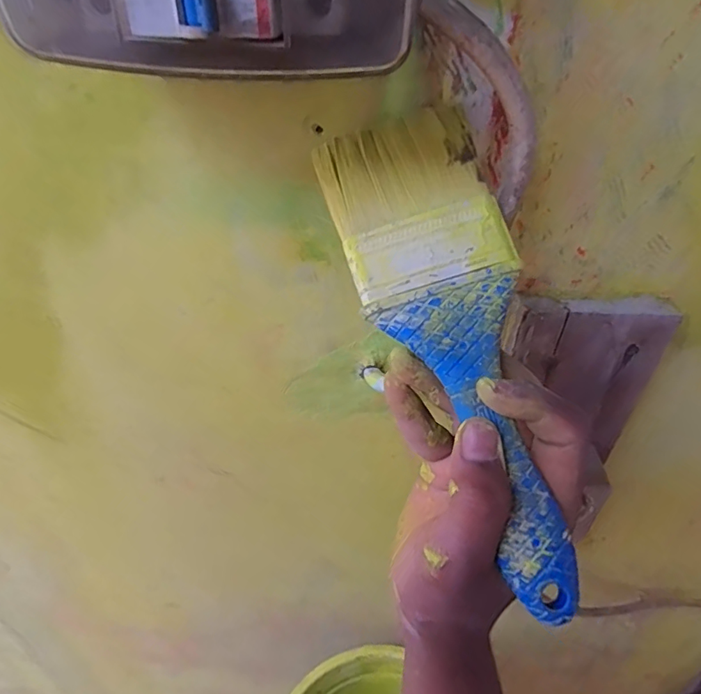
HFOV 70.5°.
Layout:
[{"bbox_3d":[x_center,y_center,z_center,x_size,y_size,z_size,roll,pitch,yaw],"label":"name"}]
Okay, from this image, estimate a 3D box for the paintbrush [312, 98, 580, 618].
[{"bbox_3d":[0.048,-0.002,0.211,0.063,0.025,0.216,-15,78,-20],"label":"paintbrush"}]

